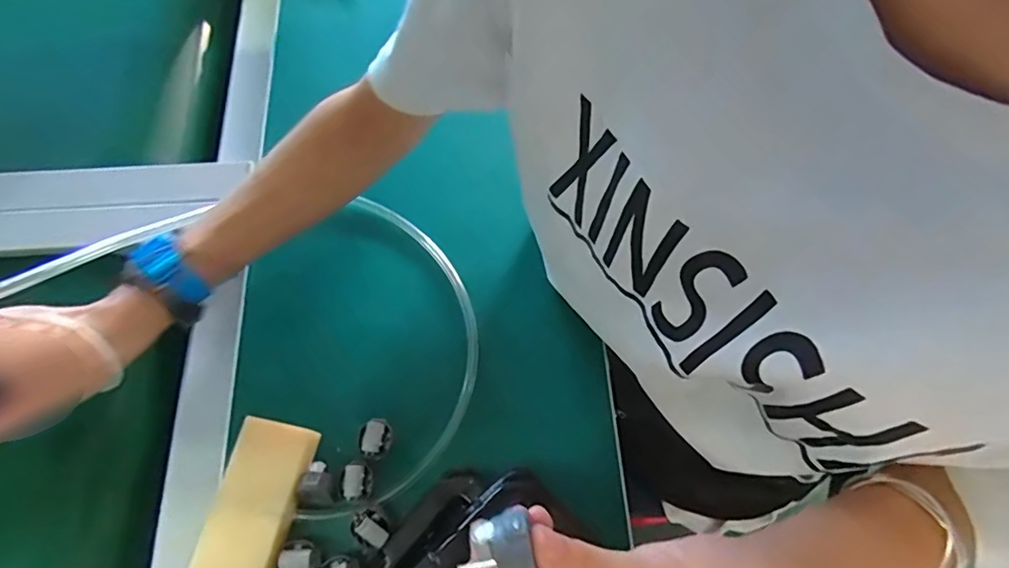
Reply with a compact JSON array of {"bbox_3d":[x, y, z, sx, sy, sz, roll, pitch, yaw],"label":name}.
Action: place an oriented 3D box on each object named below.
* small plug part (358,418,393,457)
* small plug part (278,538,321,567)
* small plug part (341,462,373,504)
[{"bbox_3d":[-0.094,0.113,0.408,0.023,0.018,0.027,7,69,1],"label":"small plug part"},{"bbox_3d":[-0.138,0.185,0.374,0.025,0.012,0.021,8,69,2],"label":"small plug part"},{"bbox_3d":[-0.105,0.140,0.393,0.022,0.015,0.026,-2,69,-2],"label":"small plug part"}]

